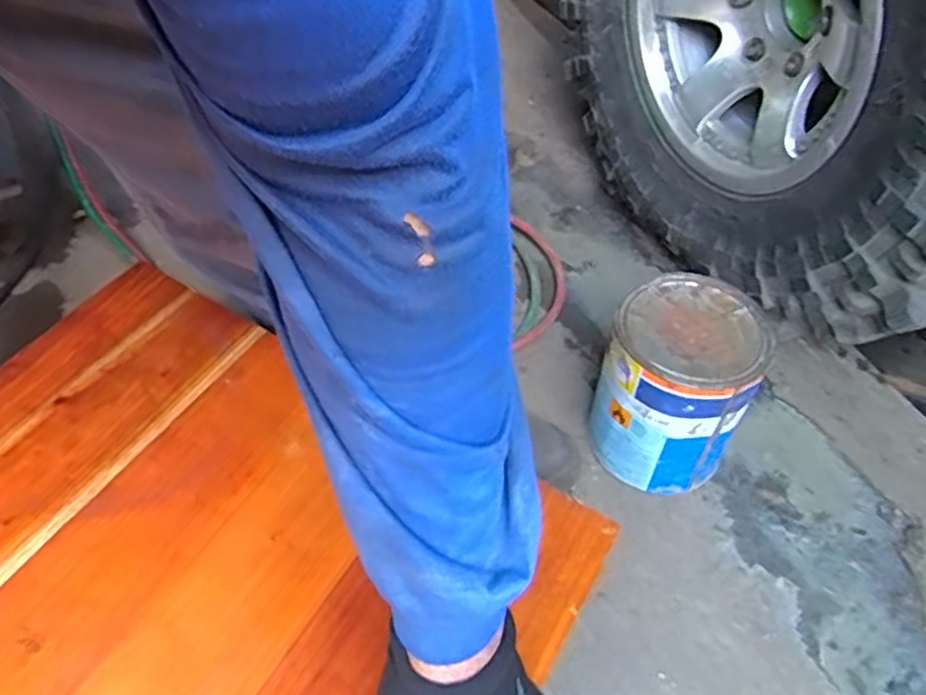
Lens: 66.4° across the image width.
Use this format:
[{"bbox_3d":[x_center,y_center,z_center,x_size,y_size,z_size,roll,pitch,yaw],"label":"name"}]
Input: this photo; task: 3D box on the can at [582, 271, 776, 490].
[{"bbox_3d":[0.242,0.047,0.805,0.142,0.197,0.169,21,52,17],"label":"can"}]

